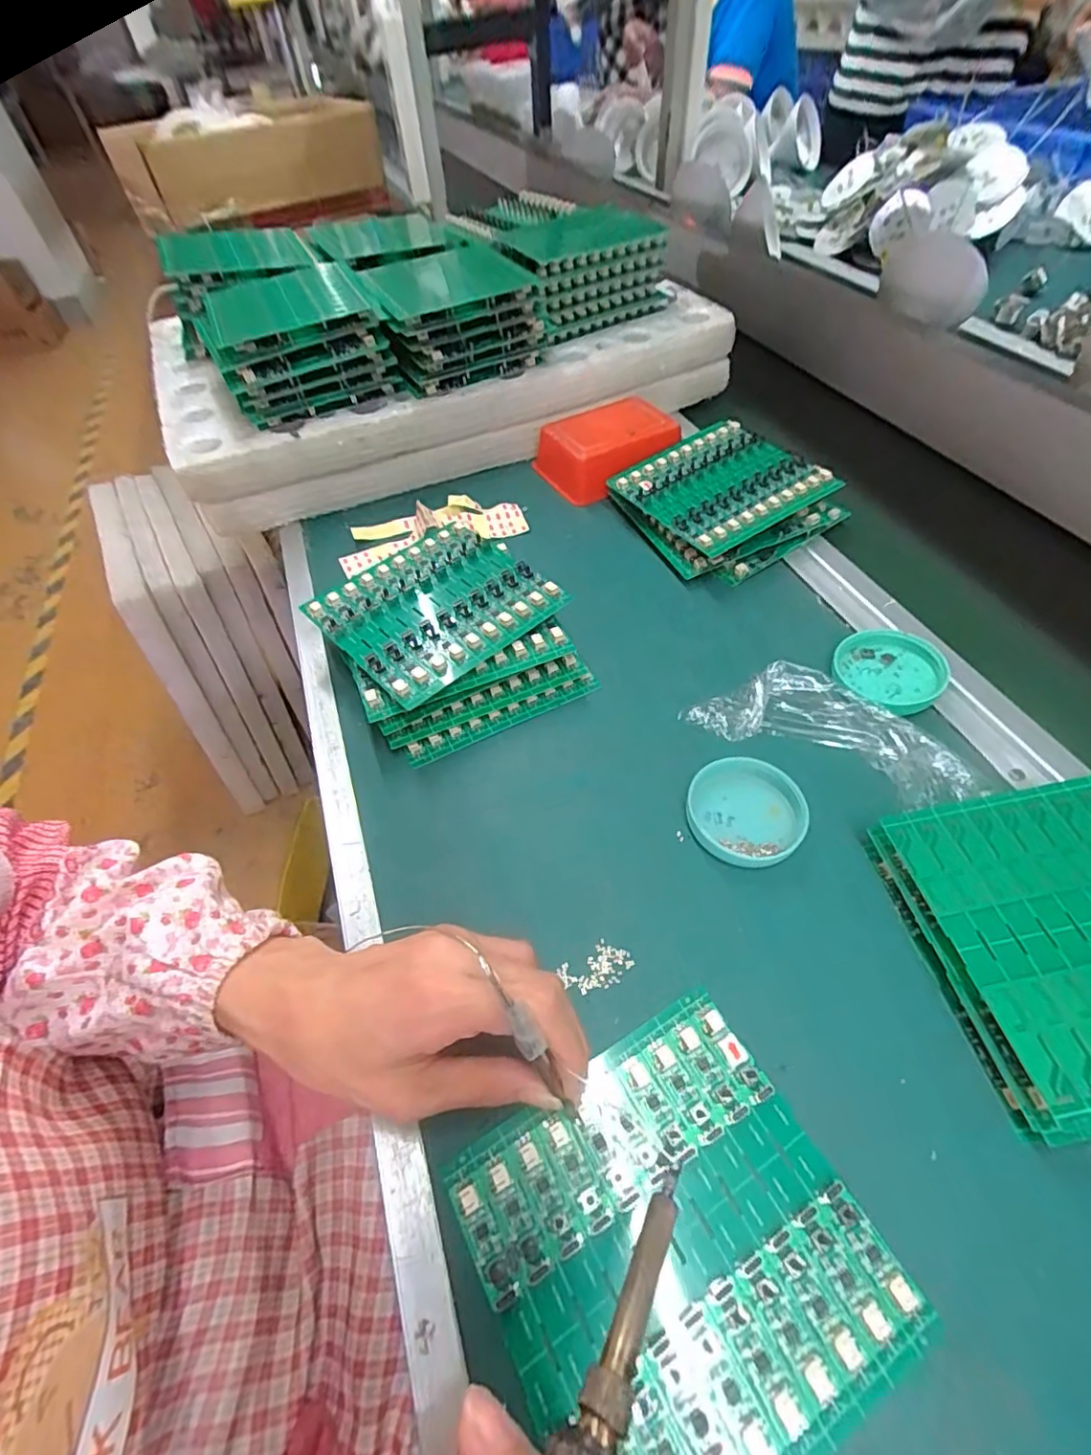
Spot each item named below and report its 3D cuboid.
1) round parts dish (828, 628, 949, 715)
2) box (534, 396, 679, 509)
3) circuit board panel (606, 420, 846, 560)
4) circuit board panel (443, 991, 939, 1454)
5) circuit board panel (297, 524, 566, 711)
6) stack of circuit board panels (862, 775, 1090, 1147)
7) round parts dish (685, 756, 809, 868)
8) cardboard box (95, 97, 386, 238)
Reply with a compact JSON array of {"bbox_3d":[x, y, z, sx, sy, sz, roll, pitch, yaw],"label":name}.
[{"bbox_3d":[0.229,-0.039,0.380,0.068,0.012,0.065,-2,53,3],"label":"round parts dish"},{"bbox_3d":[0.060,-0.269,0.550,0.123,0.041,0.094,-21,54,-12],"label":"box"},{"bbox_3d":[0.147,-0.204,0.481,0.137,0.017,0.128,-31,58,-12],"label":"circuit board panel"},{"bbox_3d":[0.050,0.201,0.221,0.137,0.005,0.133,-27,56,-16],"label":"circuit board panel"},{"bbox_3d":[-0.076,-0.086,0.396,0.137,0.010,0.127,-39,59,-21],"label":"circuit board panel"},{"bbox_3d":[0.254,0.096,0.267,0.139,0.030,0.138,-9,53,-3],"label":"stack of circuit board panels"},{"bbox_3d":[0.114,0.047,0.326,0.063,0.016,0.061,-2,53,3],"label":"round parts dish"},{"bbox_3d":[-0.521,-1.000,1.017,0.438,0.120,0.248,-25,55,-12],"label":"cardboard box"}]

